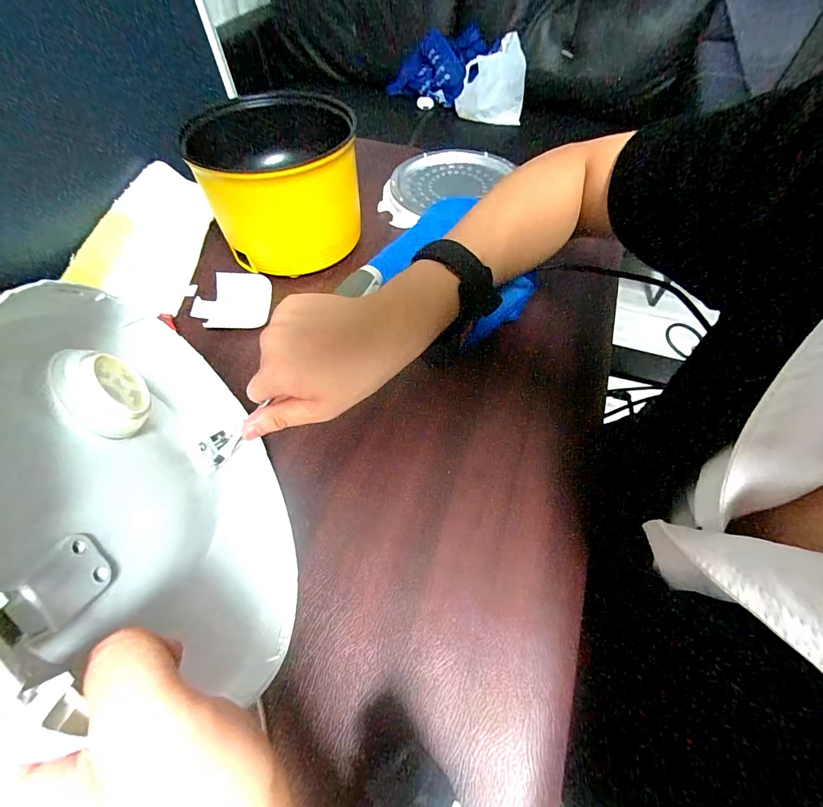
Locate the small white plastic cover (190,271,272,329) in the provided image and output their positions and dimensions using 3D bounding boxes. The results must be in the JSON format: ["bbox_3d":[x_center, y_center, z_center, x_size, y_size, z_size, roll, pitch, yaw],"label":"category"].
[{"bbox_3d":[-0.192,-0.110,0.410,0.079,0.011,0.076,-6,56,-3],"label":"small white plastic cover"}]

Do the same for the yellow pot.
[{"bbox_3d":[-0.144,-0.258,0.443,0.175,0.109,0.149,-25,60,-15],"label":"yellow pot"}]

